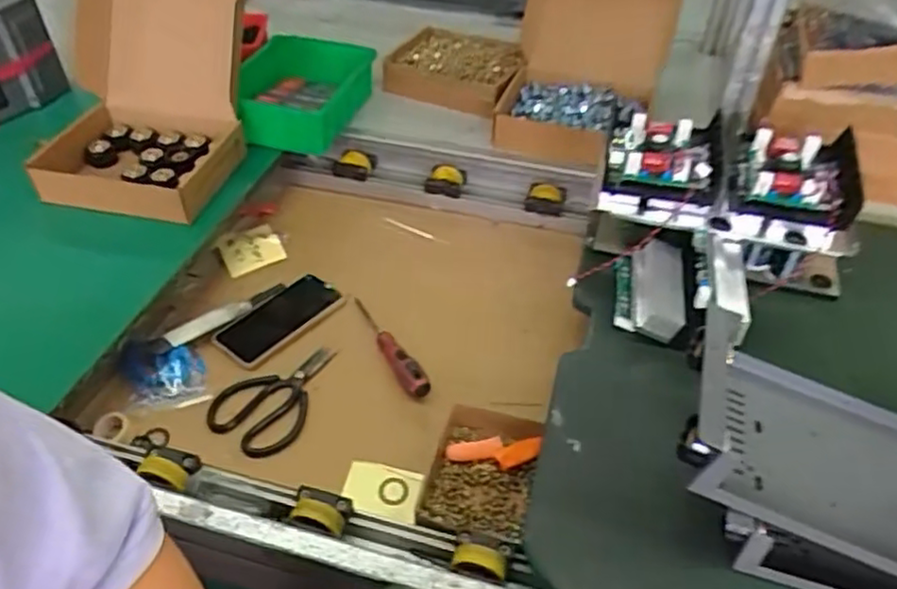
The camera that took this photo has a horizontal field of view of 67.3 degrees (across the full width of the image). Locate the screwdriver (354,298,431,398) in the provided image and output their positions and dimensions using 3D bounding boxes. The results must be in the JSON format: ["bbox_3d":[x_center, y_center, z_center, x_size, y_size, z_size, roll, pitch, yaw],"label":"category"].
[{"bbox_3d":[-0.076,0.052,0.788,0.020,0.030,0.186,-22,48,-22],"label":"screwdriver"}]

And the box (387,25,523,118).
[{"bbox_3d":[0.010,-0.370,1.087,0.213,0.059,0.170,16,45,16],"label":"box"}]

